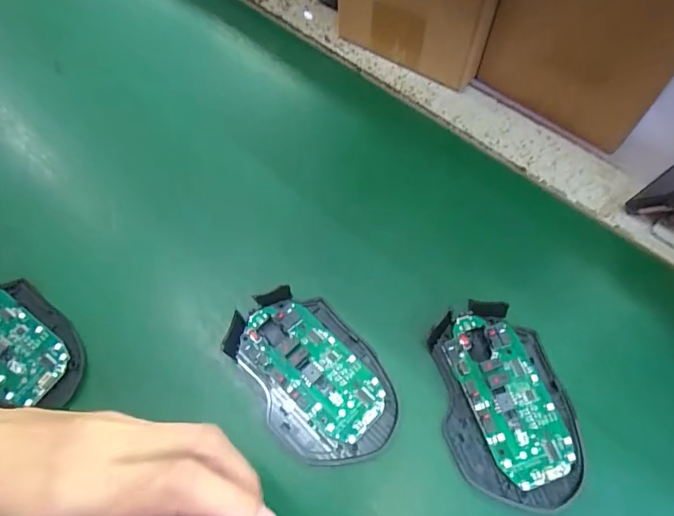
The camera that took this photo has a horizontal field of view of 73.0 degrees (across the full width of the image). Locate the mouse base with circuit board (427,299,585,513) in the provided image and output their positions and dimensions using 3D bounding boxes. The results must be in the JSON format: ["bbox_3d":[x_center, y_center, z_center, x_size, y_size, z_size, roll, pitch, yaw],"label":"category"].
[{"bbox_3d":[0.099,0.082,0.265,0.071,0.016,0.113,-11,64,-6],"label":"mouse base with circuit board"}]

